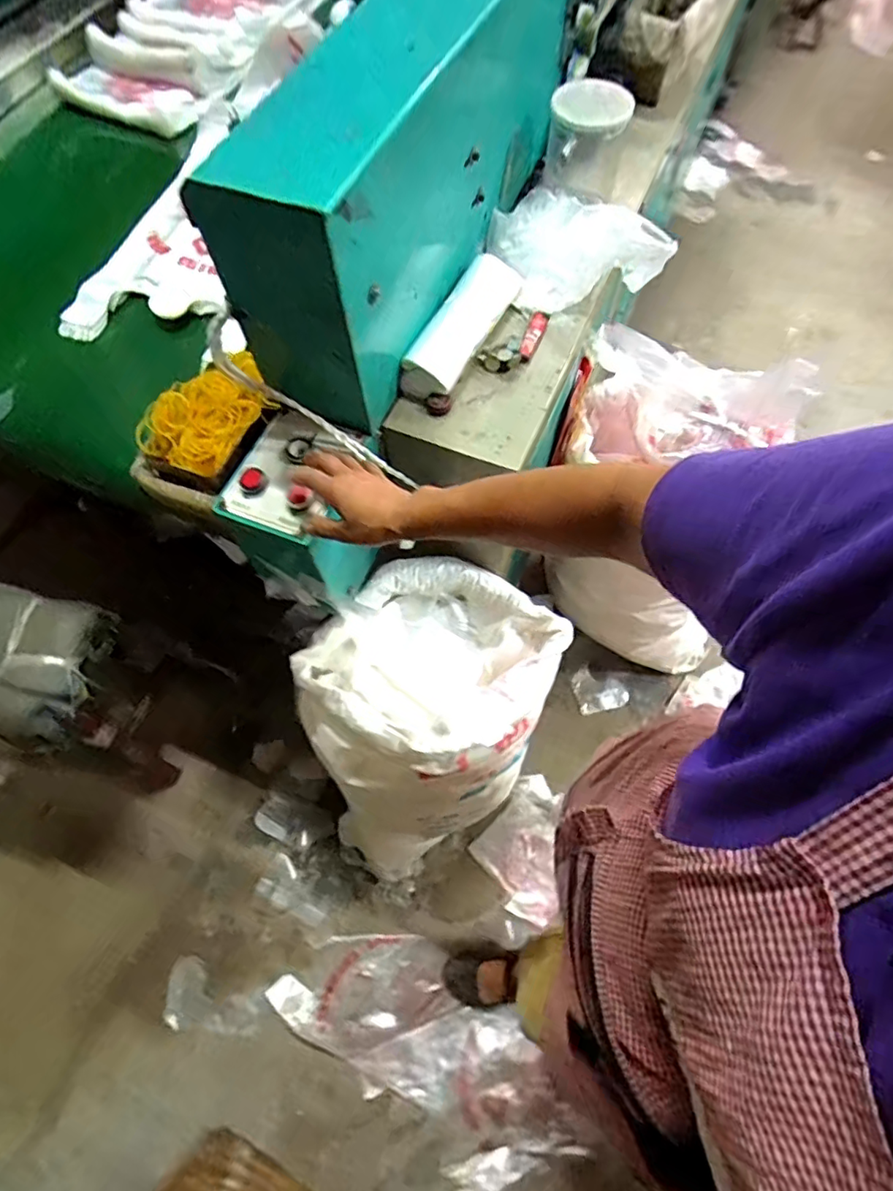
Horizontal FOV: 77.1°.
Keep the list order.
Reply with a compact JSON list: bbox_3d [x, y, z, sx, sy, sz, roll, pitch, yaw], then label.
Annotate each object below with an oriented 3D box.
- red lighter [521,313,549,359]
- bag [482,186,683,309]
[{"bbox_3d":[0.109,-0.324,0.694,0.022,0.012,0.085,16,69,7],"label":"red lighter"},{"bbox_3d":[0.153,-0.435,0.704,0.211,0.089,0.133,40,74,15],"label":"bag"}]

